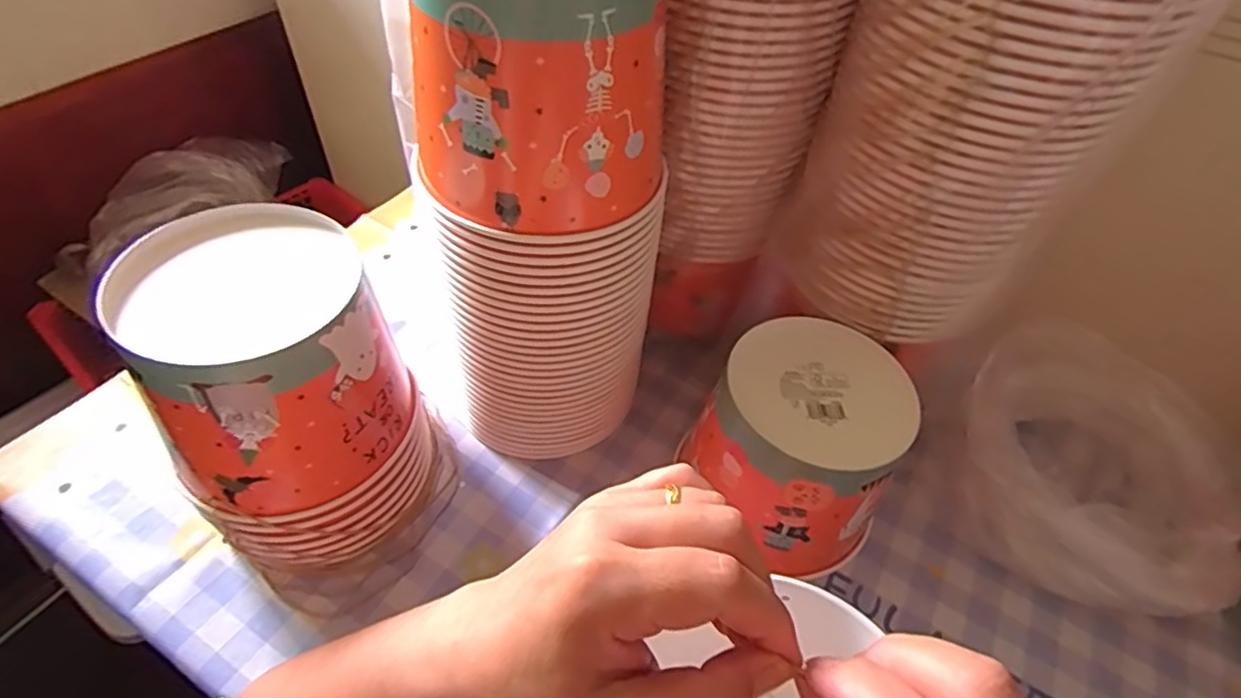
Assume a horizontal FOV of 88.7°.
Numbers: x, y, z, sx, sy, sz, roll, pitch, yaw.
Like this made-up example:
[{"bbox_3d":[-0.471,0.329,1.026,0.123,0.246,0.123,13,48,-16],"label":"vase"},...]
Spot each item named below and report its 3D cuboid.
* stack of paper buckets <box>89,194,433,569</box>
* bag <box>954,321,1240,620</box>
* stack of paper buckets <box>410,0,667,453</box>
[{"bbox_3d":[-0.211,0.032,0.423,0.143,0.204,0.139,-15,52,-17],"label":"stack of paper buckets"},{"bbox_3d":[0.363,0.103,0.480,0.216,0.126,0.175,34,55,23],"label":"bag"},{"bbox_3d":[-0.043,-0.084,0.433,0.136,0.335,0.139,6,49,1],"label":"stack of paper buckets"}]

